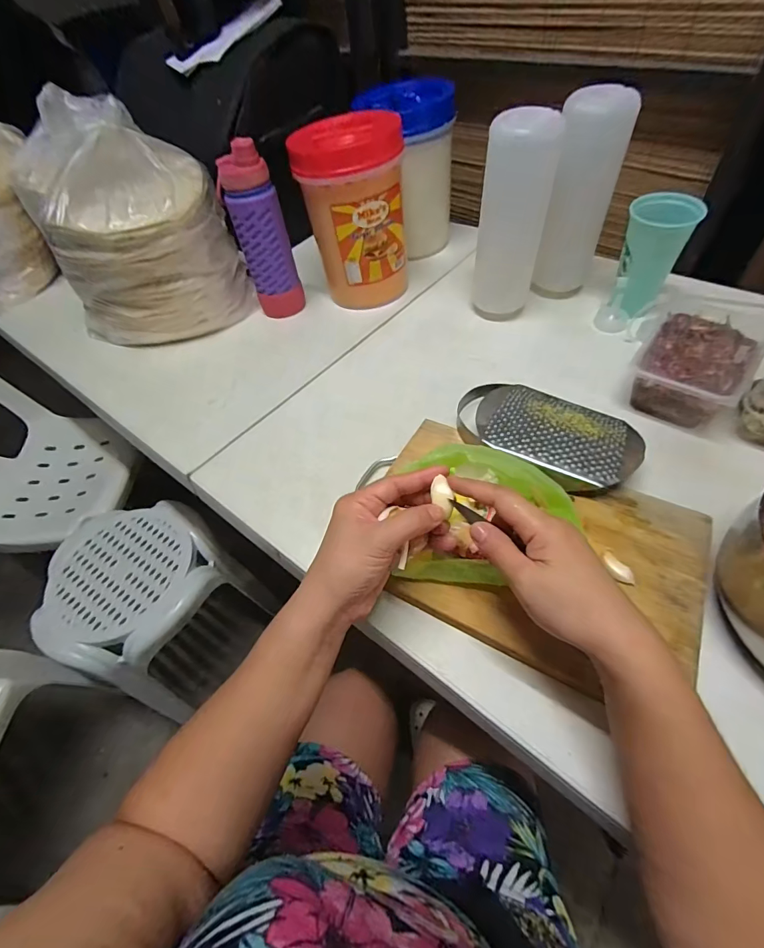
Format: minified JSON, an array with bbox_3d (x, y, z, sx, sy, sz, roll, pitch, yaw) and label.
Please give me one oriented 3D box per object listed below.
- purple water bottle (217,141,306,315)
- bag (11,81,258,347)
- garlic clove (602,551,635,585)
[{"bbox_3d":[-0.183,-0.363,0.646,0.074,0.227,0.065,-22,54,-11],"label":"purple water bottle"},{"bbox_3d":[-0.356,-0.360,0.620,0.183,0.259,0.210,18,57,18],"label":"bag"},{"bbox_3d":[0.217,0.088,0.386,0.013,0.011,0.034,-27,55,-14],"label":"garlic clove"}]

